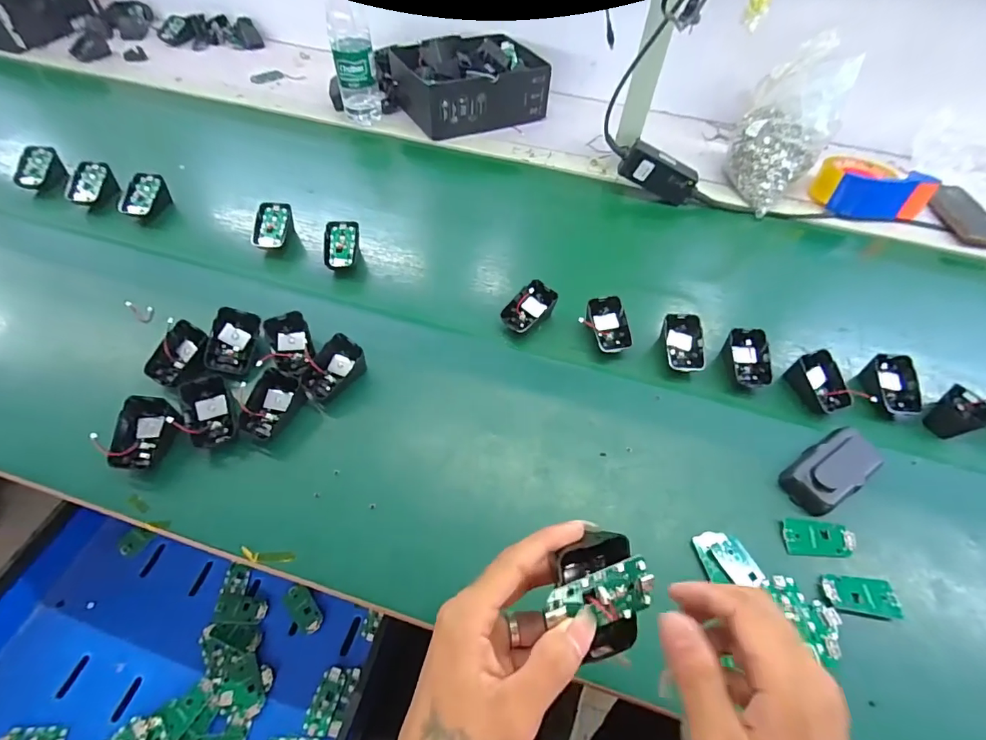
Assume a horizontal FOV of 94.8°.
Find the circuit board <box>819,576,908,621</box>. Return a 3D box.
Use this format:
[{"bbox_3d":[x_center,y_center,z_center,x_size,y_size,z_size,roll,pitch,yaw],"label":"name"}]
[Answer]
[{"bbox_3d":[0.323,0.198,0.397,0.061,0.005,0.030,7,56,3],"label":"circuit board"}]

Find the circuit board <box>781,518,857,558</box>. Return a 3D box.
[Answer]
[{"bbox_3d":[0.304,0.156,0.423,0.065,0.004,0.031,3,56,0],"label":"circuit board"}]

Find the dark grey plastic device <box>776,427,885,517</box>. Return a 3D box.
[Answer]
[{"bbox_3d":[0.339,0.097,0.450,0.103,0.024,0.050,-29,61,-20],"label":"dark grey plastic device"}]

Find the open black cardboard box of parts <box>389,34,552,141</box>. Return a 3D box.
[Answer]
[{"bbox_3d":[-0.039,-0.531,0.841,0.264,0.092,0.186,-20,59,-15],"label":"open black cardboard box of parts"}]

